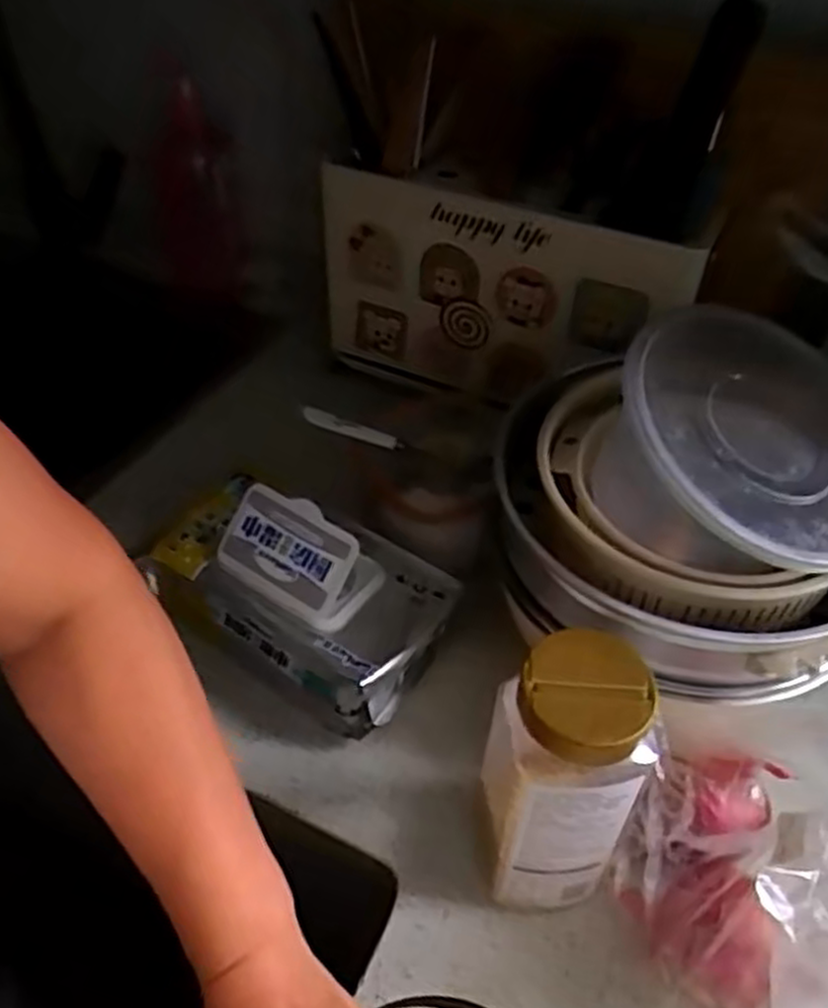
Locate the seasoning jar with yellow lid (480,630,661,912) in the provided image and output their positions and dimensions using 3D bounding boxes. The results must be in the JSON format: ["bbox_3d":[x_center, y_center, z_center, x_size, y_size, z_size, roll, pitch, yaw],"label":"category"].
[{"bbox_3d":[0.077,0.156,0.436,0.076,0.197,0.069,10,45,9],"label":"seasoning jar with yellow lid"}]

